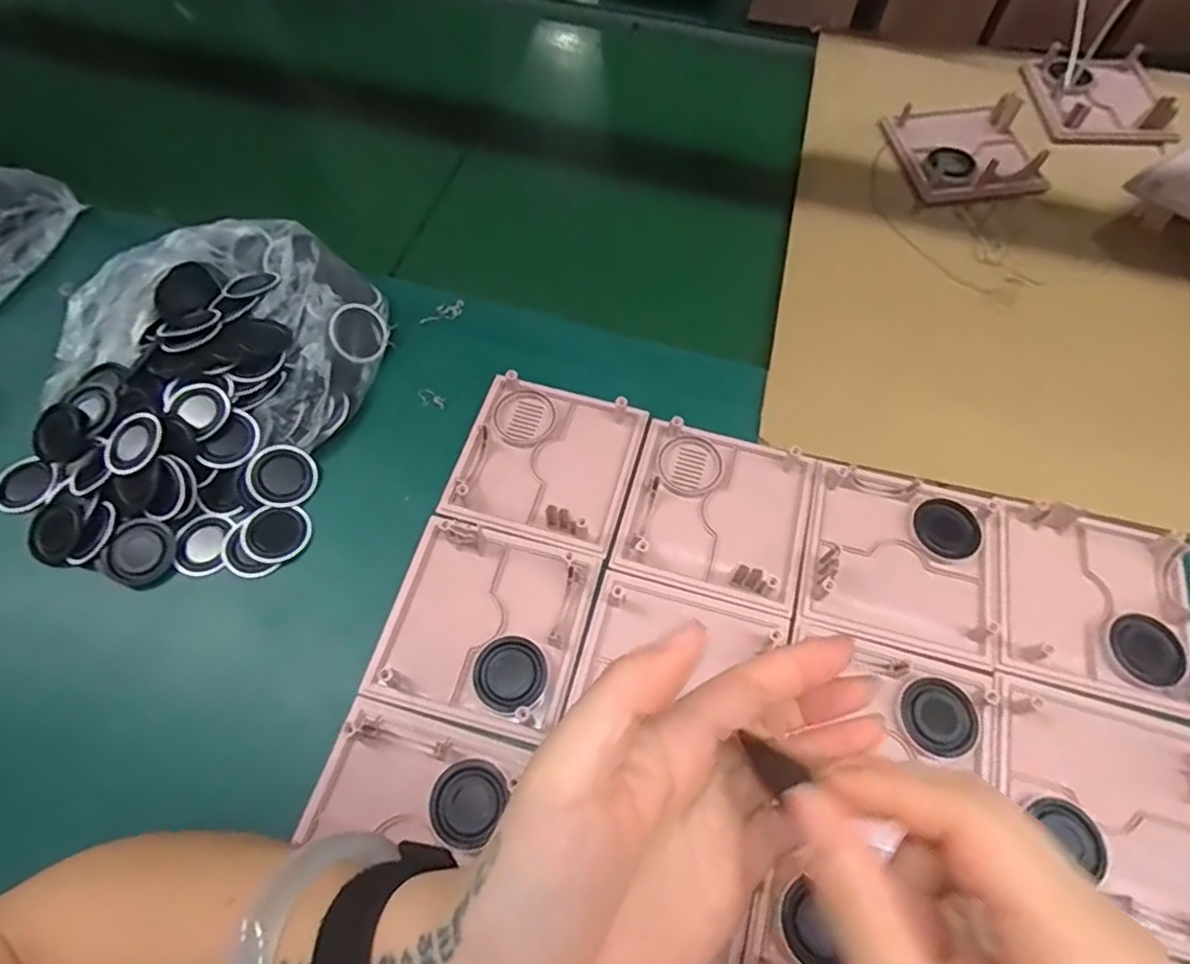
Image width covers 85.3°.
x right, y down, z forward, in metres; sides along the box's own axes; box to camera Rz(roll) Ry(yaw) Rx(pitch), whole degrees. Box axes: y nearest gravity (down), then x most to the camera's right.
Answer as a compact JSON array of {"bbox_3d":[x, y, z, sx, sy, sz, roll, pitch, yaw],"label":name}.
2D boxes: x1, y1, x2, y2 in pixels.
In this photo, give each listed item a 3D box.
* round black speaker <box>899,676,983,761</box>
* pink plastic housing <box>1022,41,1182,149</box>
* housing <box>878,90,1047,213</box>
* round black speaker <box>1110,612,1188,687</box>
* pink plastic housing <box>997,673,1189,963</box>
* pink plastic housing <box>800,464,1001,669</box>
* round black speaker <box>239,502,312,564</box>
[{"bbox_3d":[0.180,0.122,0.337,0.039,0.005,0.037,0,62,0],"label":"round black speaker"},{"bbox_3d":[0.445,-0.348,0.564,0.112,0.038,0.124,4,62,2],"label":"pink plastic housing"},{"bbox_3d":[0.310,-0.277,0.538,0.109,0.024,0.099,-6,62,-3],"label":"housing"},{"bbox_3d":[0.305,0.092,0.356,0.032,0.007,0.039,-4,62,-2],"label":"round black speaker"},{"bbox_3d":[0.256,0.160,0.318,0.105,0.024,0.104,16,64,9],"label":"pink plastic housing"},{"bbox_3d":[0.180,0.042,0.370,0.108,0.026,0.098,15,63,8],"label":"pink plastic housing"},{"bbox_3d":[-0.192,0.031,0.388,0.038,0.012,0.038,0,62,0],"label":"round black speaker"}]

